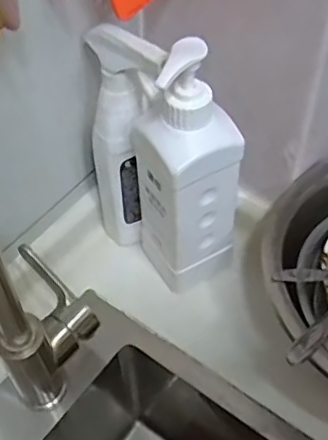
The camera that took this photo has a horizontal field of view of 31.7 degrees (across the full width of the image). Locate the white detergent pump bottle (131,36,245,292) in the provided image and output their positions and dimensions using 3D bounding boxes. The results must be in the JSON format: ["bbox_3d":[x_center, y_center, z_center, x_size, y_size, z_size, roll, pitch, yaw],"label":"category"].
[{"bbox_3d":[0.021,-0.042,0.552,0.073,0.286,0.073,-27,56,-19],"label":"white detergent pump bottle"}]

